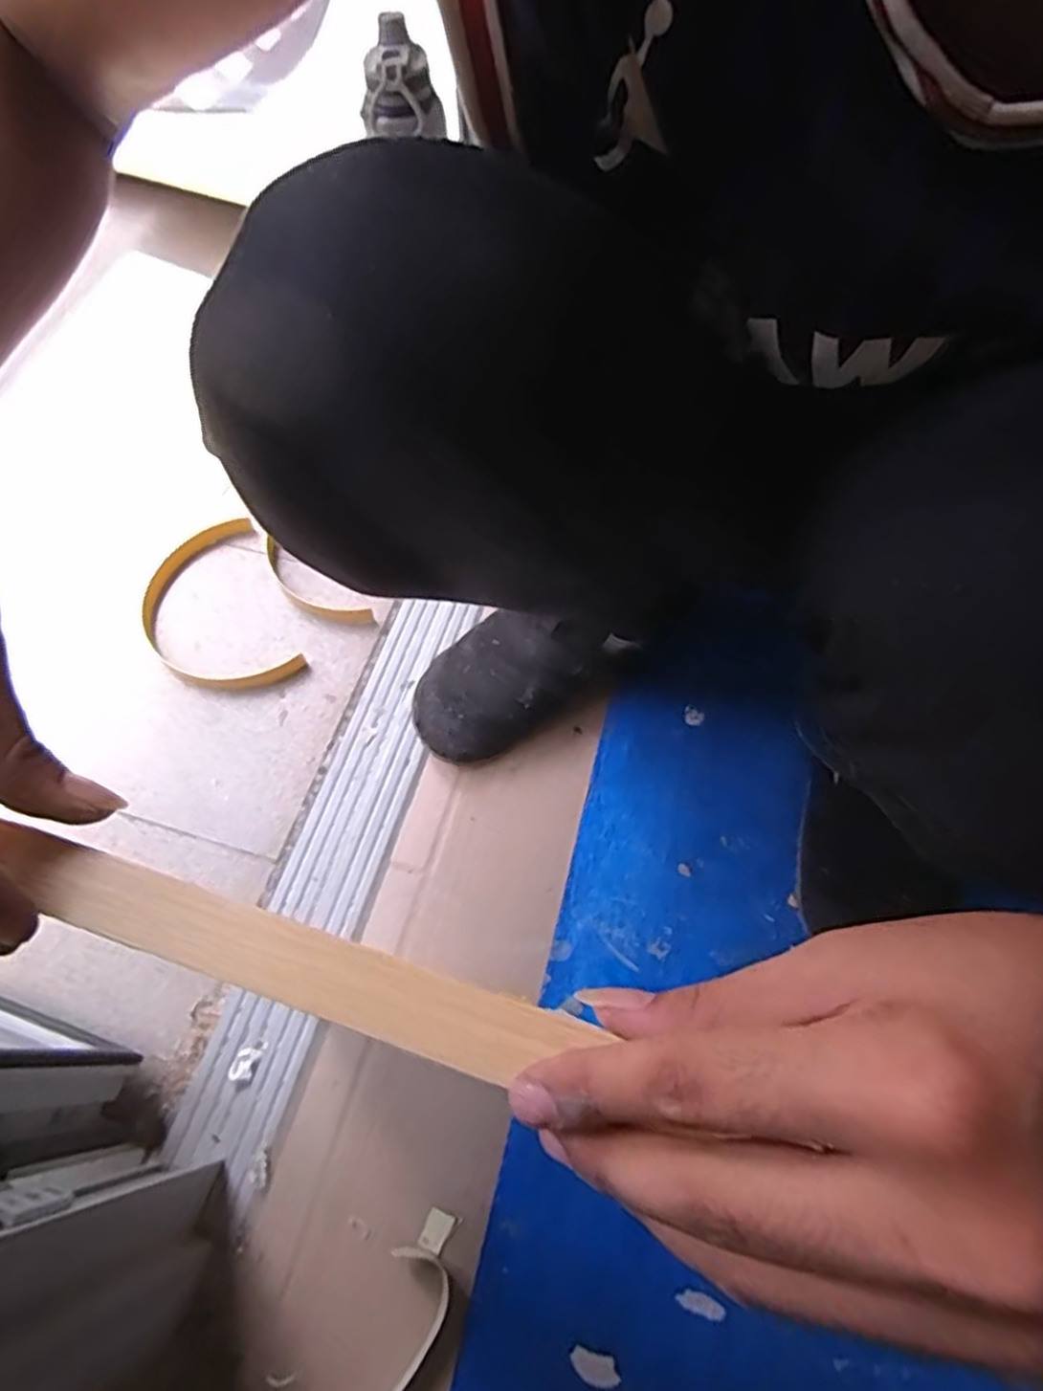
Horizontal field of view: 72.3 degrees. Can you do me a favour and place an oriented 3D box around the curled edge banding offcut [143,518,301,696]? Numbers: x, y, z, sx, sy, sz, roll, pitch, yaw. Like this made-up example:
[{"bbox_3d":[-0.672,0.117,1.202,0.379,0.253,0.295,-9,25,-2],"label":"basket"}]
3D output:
[{"bbox_3d":[-0.321,-0.087,0.738,0.134,0.019,0.214,-24,64,-10],"label":"curled edge banding offcut"}]

